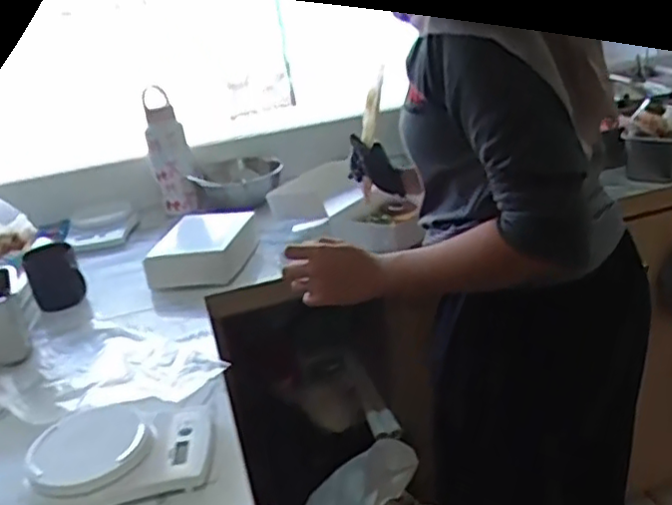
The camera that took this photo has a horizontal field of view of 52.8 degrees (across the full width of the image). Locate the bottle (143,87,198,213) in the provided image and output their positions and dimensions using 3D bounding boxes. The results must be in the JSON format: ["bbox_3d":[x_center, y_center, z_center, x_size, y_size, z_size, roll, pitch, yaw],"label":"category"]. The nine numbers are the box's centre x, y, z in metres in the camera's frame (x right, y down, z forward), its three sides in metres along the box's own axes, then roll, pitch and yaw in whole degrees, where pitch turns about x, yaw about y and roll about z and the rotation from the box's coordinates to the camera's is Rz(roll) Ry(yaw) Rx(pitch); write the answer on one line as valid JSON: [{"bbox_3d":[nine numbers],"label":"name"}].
[{"bbox_3d":[-0.353,-0.209,1.449,0.086,0.222,0.062,-13,25,-12],"label":"bottle"}]

